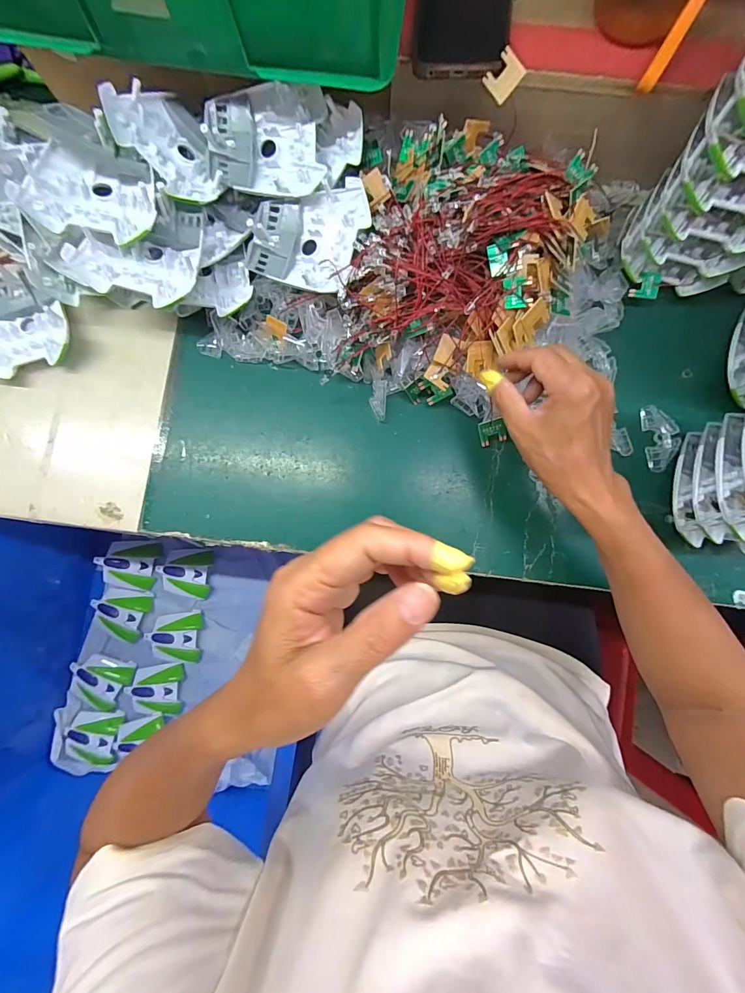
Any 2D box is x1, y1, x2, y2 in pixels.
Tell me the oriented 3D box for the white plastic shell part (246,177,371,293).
[{"bbox_3d":[-0.060,-0.246,0.358,0.103,0.029,0.097,22,86,2],"label":"white plastic shell part"}]

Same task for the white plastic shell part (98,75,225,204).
[{"bbox_3d":[-0.176,-0.318,0.349,0.095,0.025,0.080,46,55,-22],"label":"white plastic shell part"}]

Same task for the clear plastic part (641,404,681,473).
[{"bbox_3d":[0.291,-0.059,0.387,0.030,0.008,0.066,-6,85,0],"label":"clear plastic part"}]

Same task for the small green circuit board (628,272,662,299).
[{"bbox_3d":[0.274,-0.212,0.386,0.024,0.004,0.025,11,101,19],"label":"small green circuit board"}]

